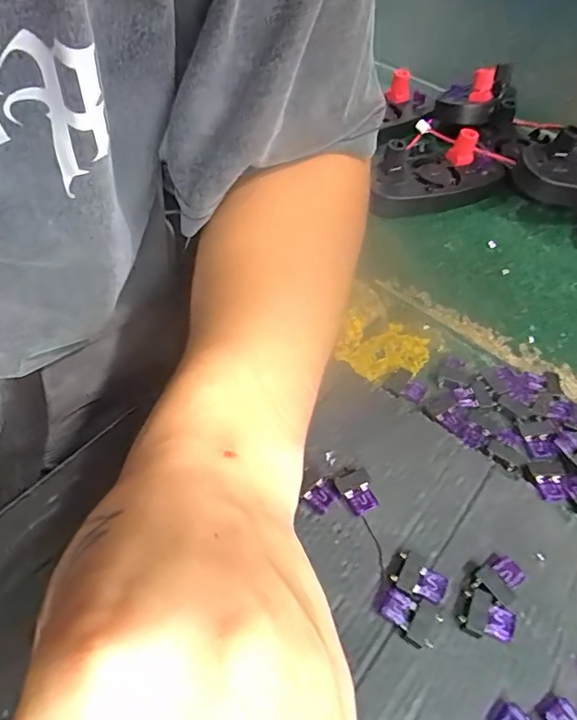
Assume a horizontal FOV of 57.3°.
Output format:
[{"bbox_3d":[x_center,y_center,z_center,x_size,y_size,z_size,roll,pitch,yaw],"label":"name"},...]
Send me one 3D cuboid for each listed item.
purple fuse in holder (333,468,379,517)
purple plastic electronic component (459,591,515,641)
[{"bbox_3d":[0.030,0.057,0.233,0.015,0.005,0.021,-20,55,-20],"label":"purple fuse in holder"},{"bbox_3d":[0.077,0.100,0.204,0.020,0.004,0.016,22,52,12],"label":"purple plastic electronic component"}]

